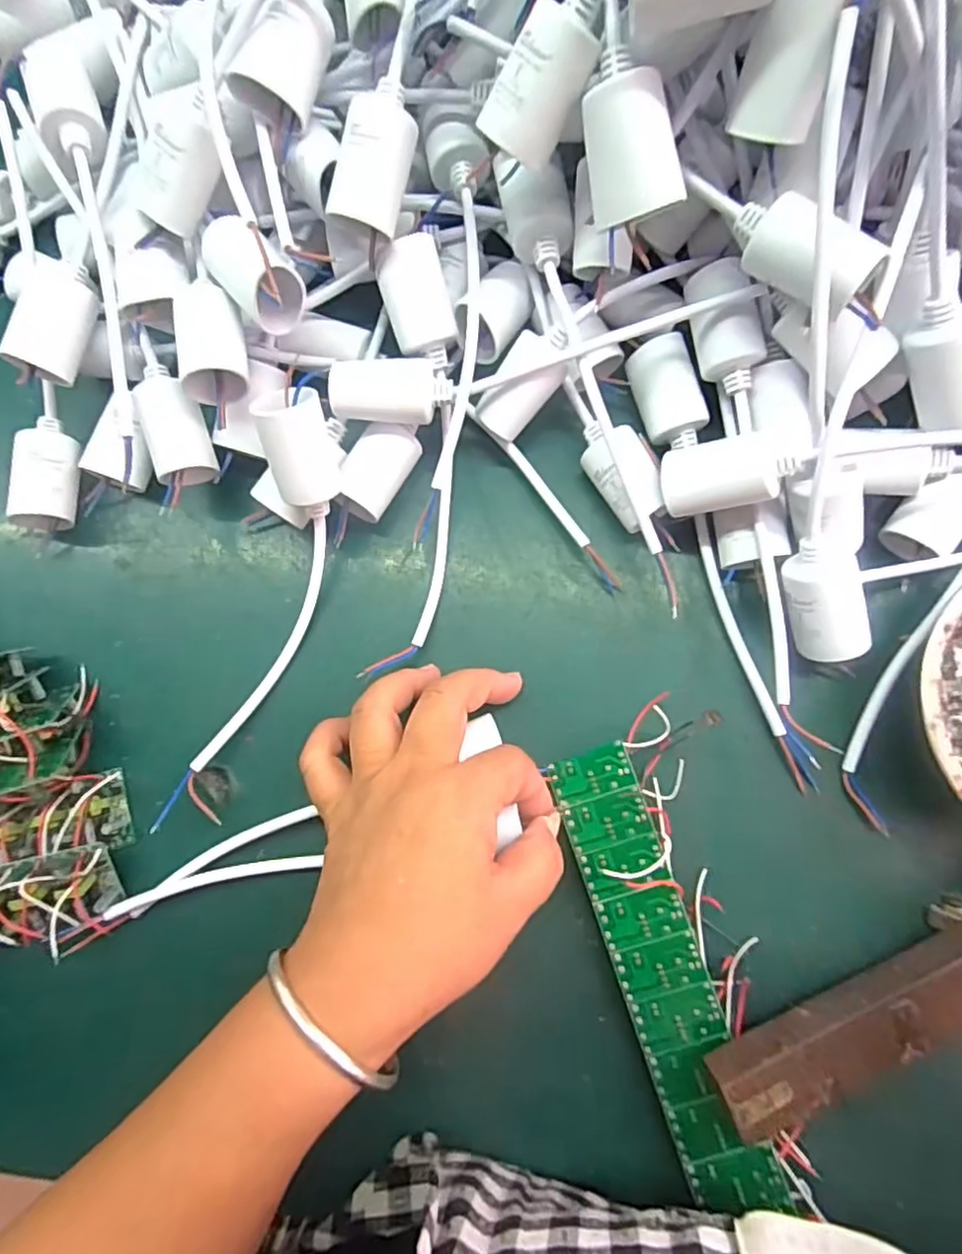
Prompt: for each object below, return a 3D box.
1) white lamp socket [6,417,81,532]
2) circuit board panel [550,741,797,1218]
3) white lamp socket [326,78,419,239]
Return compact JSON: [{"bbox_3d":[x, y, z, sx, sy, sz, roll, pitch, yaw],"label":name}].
[{"bbox_3d":[-0.211,-0.075,0.316,0.027,0.025,0.054,6,83,5],"label":"white lamp socket"},{"bbox_3d":[0.075,0.142,0.264,0.035,0.004,0.181,-19,79,4],"label":"circuit board panel"},{"bbox_3d":[-0.043,-0.189,0.258,0.029,0.027,0.048,11,117,-16],"label":"white lamp socket"}]

